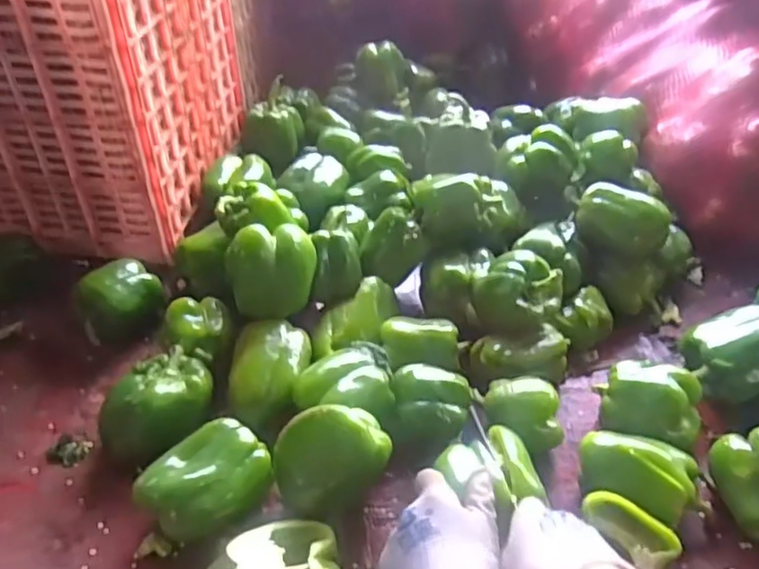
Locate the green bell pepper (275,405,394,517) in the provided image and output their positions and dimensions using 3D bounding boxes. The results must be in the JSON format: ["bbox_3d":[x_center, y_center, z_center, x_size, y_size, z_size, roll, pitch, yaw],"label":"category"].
[{"bbox_3d":[-0.043,0.165,0.594,0.109,0.095,0.074,-4,41,-5],"label":"green bell pepper"}]

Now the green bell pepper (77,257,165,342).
[{"bbox_3d":[-0.311,0.026,0.786,0.099,0.077,0.108,-19,44,-21],"label":"green bell pepper"}]

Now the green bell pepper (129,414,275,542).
[{"bbox_3d":[-0.159,0.190,0.600,0.082,0.081,0.114,32,49,31],"label":"green bell pepper"}]

